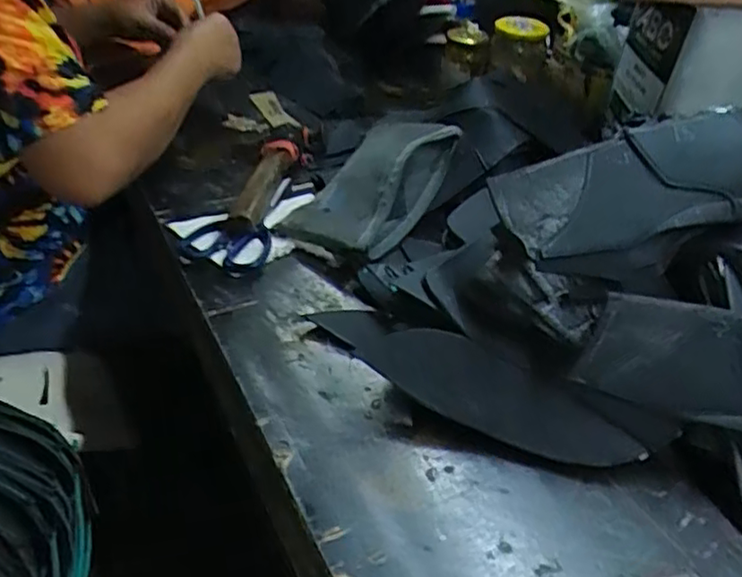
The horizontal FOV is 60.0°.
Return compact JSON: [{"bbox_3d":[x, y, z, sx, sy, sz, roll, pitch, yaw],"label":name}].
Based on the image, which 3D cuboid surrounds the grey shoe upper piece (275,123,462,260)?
[{"bbox_3d":[0.004,-0.104,0.704,0.128,0.075,0.191,18,67,45],"label":"grey shoe upper piece"}]

